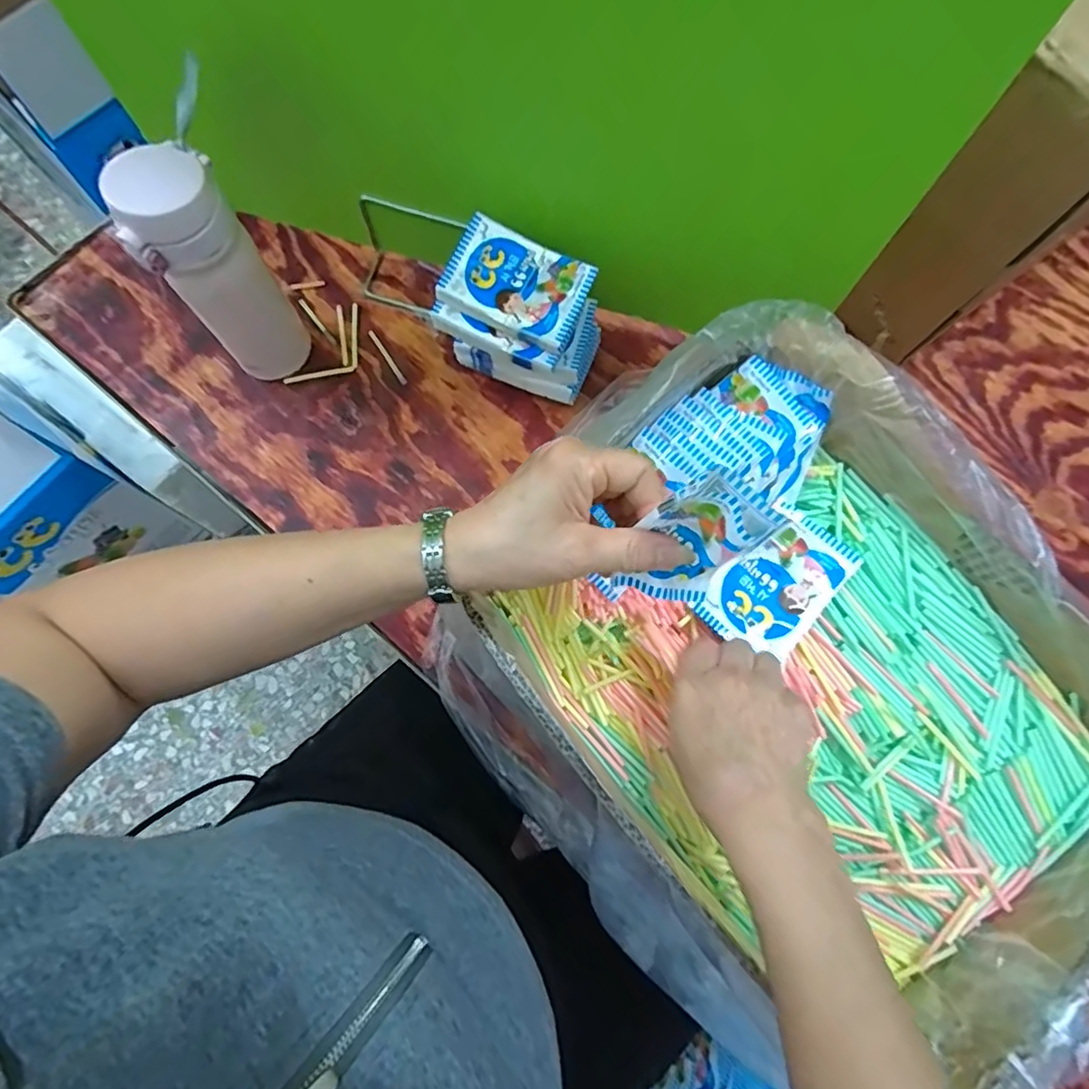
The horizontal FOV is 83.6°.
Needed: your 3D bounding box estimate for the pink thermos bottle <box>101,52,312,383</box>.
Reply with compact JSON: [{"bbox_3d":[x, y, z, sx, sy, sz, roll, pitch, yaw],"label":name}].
[{"bbox_3d":[-0.245,-0.216,0.469,0.082,0.195,0.085,-22,77,-7],"label":"pink thermos bottle"}]

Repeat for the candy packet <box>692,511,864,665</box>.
[{"bbox_3d":[0.163,0.025,0.423,0.068,0.012,0.110,41,78,9],"label":"candy packet"}]

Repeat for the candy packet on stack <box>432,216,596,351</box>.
[{"bbox_3d":[-0.020,-0.202,0.466,0.102,0.022,0.069,27,76,5],"label":"candy packet on stack"}]

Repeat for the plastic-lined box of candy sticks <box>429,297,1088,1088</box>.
[{"bbox_3d":[0.156,0.107,0.422,0.349,0.178,0.404,-40,80,-11],"label":"plastic-lined box of candy sticks"}]

